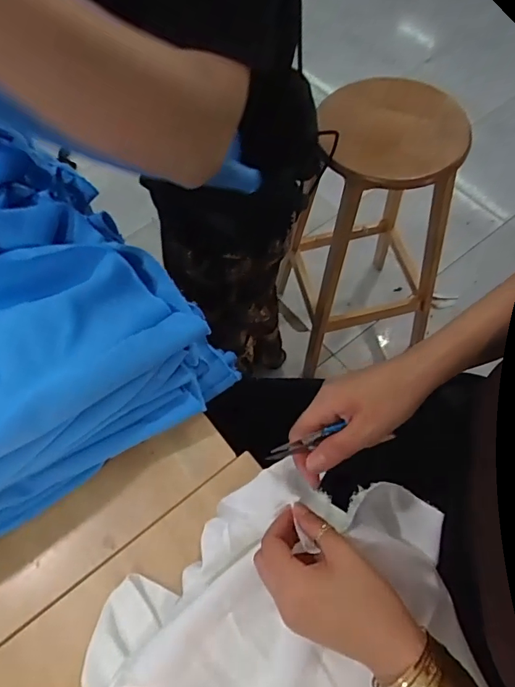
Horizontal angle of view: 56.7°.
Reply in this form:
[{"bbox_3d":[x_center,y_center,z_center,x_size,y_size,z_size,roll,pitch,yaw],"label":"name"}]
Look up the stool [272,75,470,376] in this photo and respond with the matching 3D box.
[{"bbox_3d":[0.249,-0.222,1.152,0.355,0.681,0.335,-15,63,-5],"label":"stool"}]

